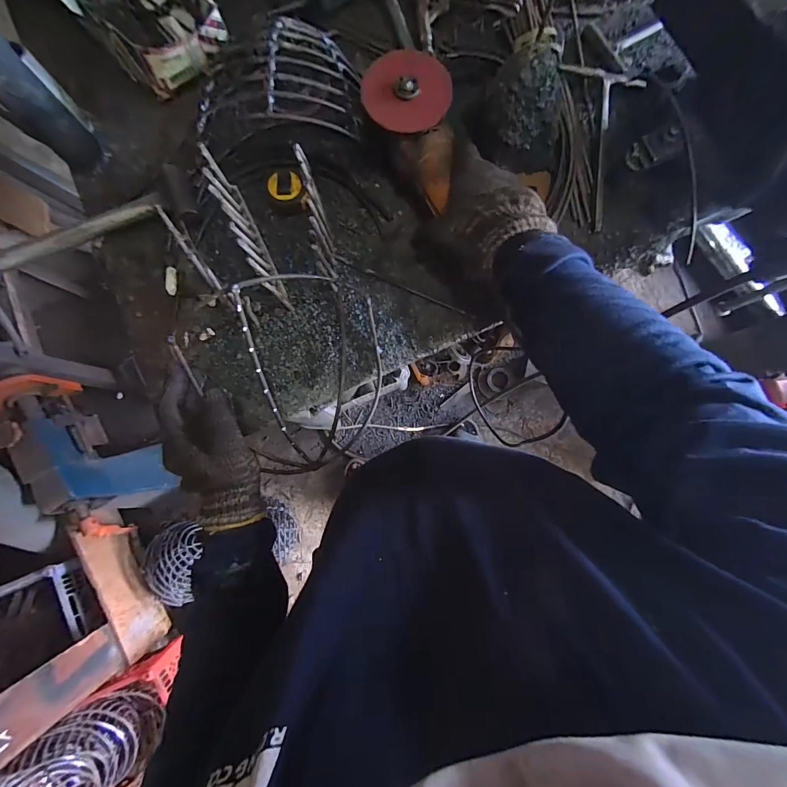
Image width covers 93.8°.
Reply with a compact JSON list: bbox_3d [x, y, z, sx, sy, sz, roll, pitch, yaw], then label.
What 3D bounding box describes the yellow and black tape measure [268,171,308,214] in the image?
[{"bbox_3d":[-0.139,-0.259,0.479,0.048,0.029,0.042,-19,84,0],"label":"yellow and black tape measure"}]

